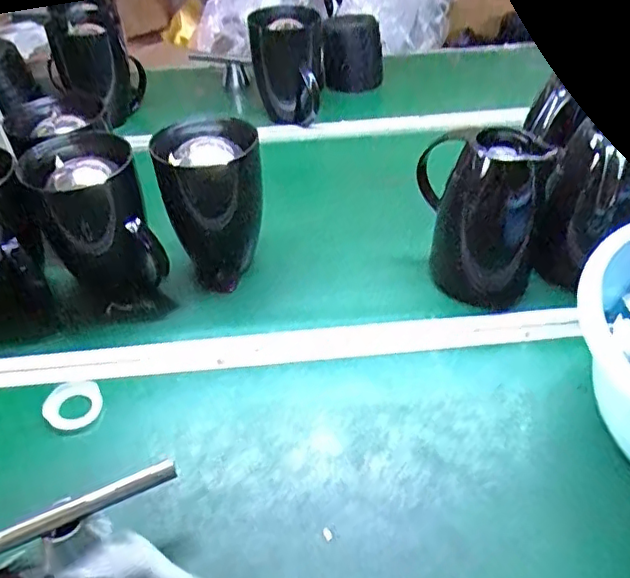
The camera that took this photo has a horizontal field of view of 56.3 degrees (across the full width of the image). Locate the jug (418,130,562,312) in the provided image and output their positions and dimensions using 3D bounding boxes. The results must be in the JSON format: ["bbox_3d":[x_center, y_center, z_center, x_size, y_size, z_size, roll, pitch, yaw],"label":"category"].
[{"bbox_3d":[0.200,-0.091,0.739,0.101,0.208,0.147,-16,43,-15],"label":"jug"}]

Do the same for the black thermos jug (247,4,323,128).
[{"bbox_3d":[-0.049,-0.392,1.067,0.126,0.203,0.132,-2,41,0],"label":"black thermos jug"}]

